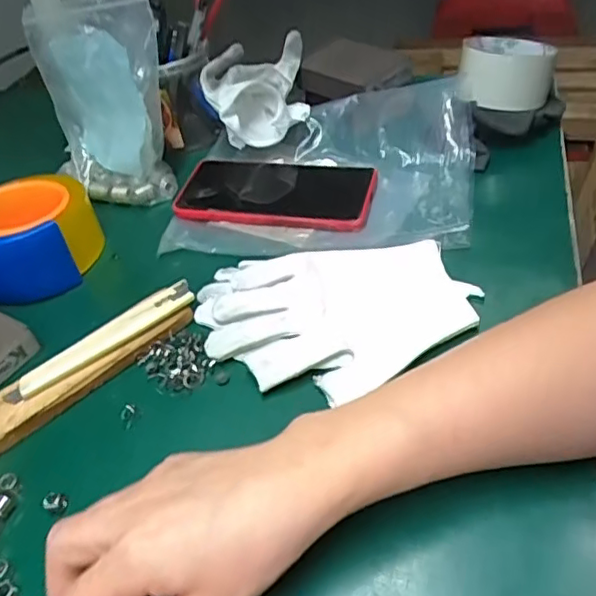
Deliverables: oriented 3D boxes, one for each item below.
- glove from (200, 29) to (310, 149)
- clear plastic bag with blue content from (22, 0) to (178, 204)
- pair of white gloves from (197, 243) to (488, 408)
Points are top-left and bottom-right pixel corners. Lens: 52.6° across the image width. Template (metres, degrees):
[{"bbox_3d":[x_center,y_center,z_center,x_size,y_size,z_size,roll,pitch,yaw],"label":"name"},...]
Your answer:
[{"bbox_3d":[-0.039,-0.196,0.579,0.091,0.065,0.135,-7,43,3],"label":"glove"},{"bbox_3d":[-0.181,-0.175,0.540,0.138,0.171,0.031,6,24,27],"label":"clear plastic bag with blue content"},{"bbox_3d":[0.024,0.010,0.402,0.173,0.018,0.122,-11,43,-2],"label":"pair of white gloves"}]

